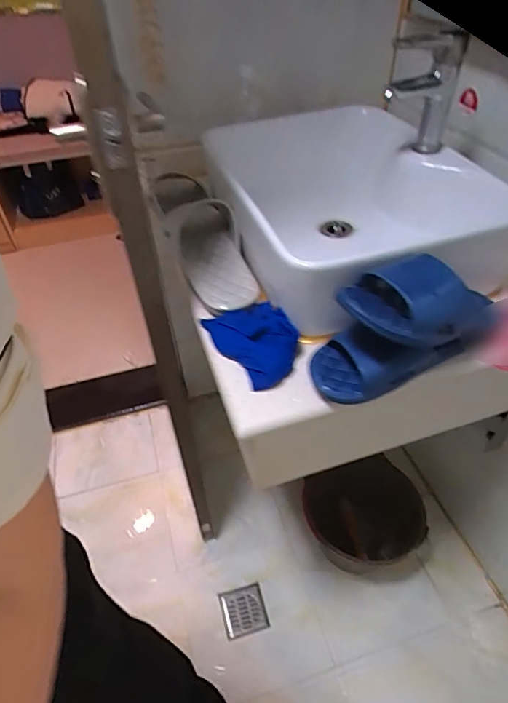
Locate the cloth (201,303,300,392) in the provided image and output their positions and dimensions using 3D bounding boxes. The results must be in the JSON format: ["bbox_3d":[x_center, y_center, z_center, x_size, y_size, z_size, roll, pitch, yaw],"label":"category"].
[{"bbox_3d":[0.002,-0.021,0.609,0.096,0.040,0.148,-25,50,-21],"label":"cloth"}]

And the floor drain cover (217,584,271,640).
[{"bbox_3d":[-0.025,0.623,1.077,0.102,0.010,0.103,-13,47,-11],"label":"floor drain cover"}]

